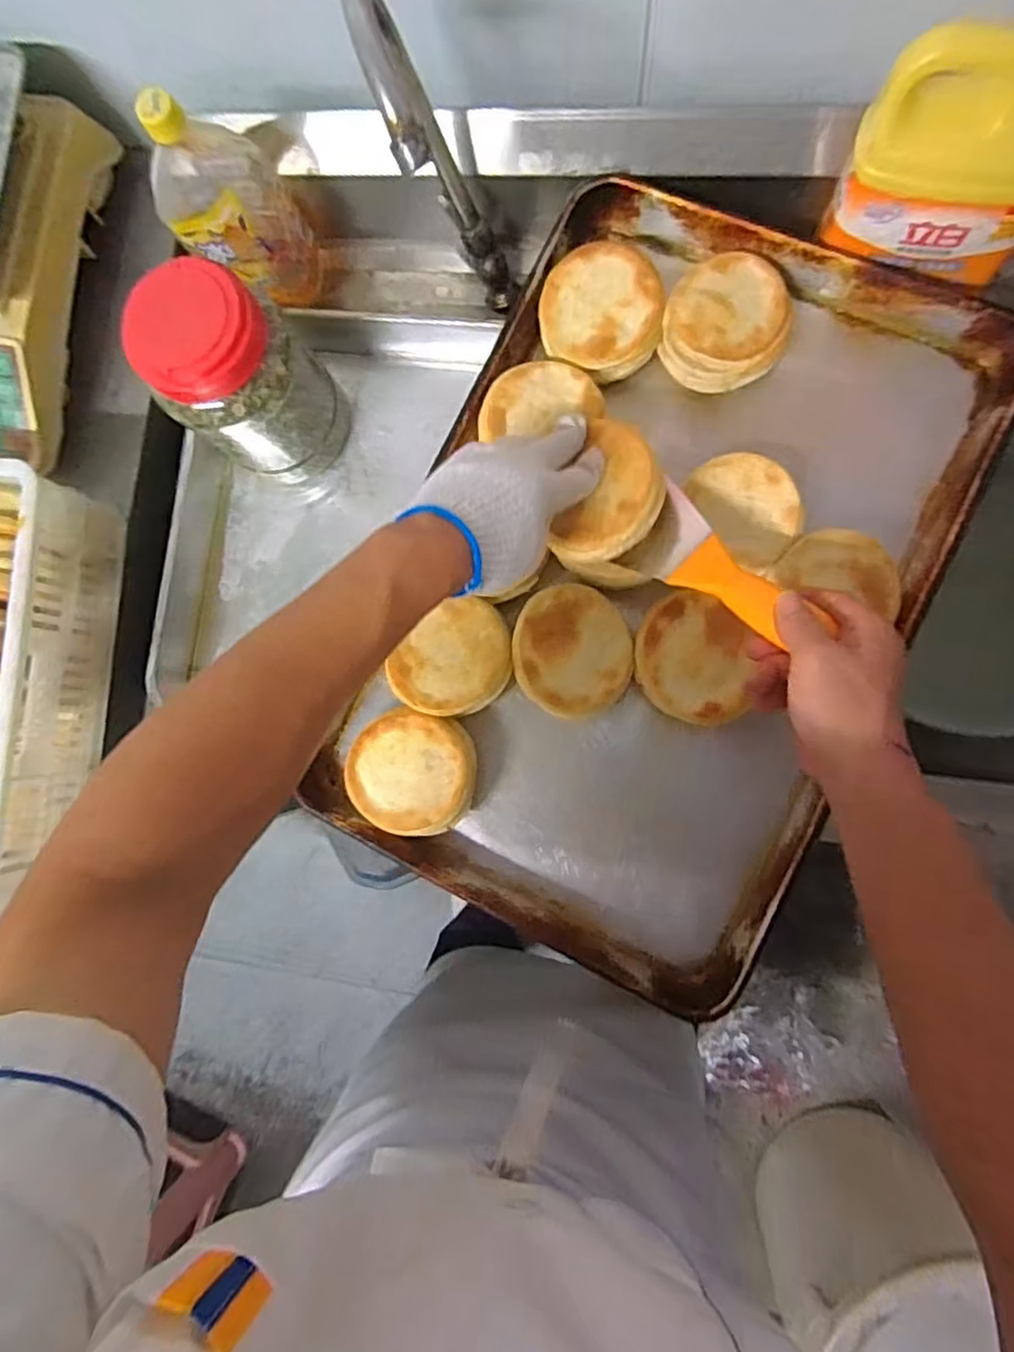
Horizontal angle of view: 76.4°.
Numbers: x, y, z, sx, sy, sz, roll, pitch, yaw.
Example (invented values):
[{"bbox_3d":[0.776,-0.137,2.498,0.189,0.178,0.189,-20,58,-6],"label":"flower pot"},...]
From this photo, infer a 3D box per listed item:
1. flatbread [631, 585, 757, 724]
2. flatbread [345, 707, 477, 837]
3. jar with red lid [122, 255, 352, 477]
[{"bbox_3d":[0.149,-0.016,0.518,0.085,0.020,0.104,4,86,6],"label":"flatbread"},{"bbox_3d":[-0.083,0.080,0.550,0.109,0.042,0.100,0,85,5],"label":"flatbread"},{"bbox_3d":[-0.226,-0.255,0.584,0.131,0.206,0.109,-37,83,1],"label":"jar with red lid"}]

